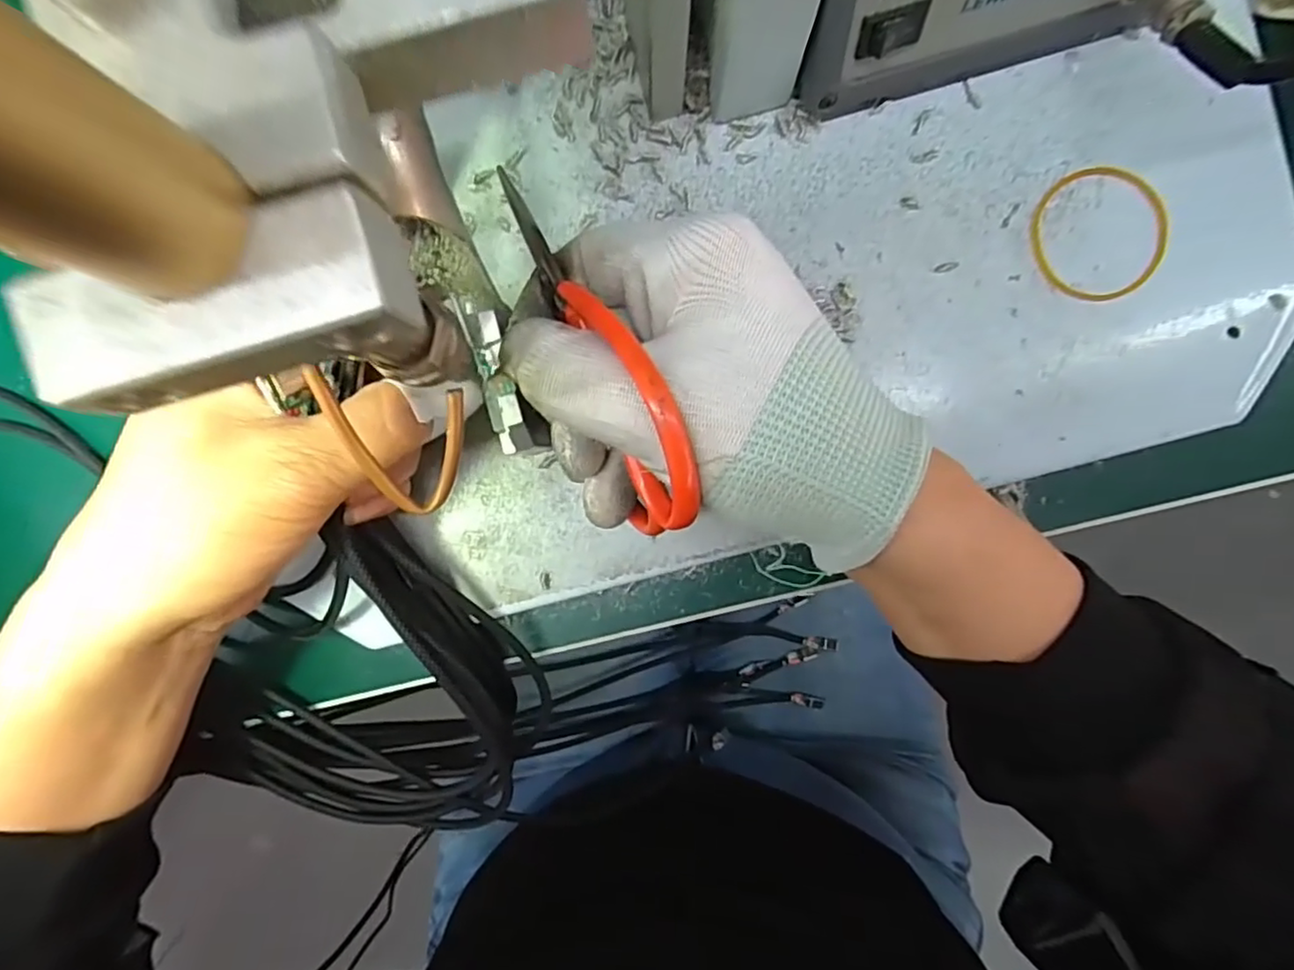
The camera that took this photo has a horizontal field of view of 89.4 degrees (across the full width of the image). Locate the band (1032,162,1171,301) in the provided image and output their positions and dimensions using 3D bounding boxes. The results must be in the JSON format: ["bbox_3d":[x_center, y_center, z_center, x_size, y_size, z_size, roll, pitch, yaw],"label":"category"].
[{"bbox_3d":[0.161,-0.089,0.233,0.046,0.004,0.047,0,91,5],"label":"band"}]

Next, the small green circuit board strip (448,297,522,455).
[{"bbox_3d":[-0.047,-0.034,0.201,0.011,0.005,0.047,-15,101,-2],"label":"small green circuit board strip"}]

